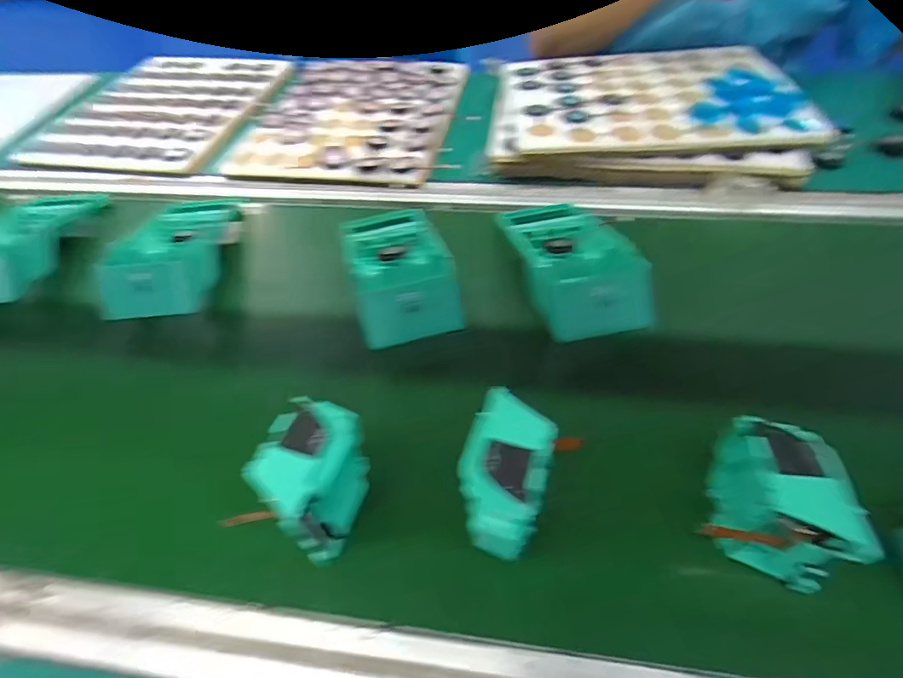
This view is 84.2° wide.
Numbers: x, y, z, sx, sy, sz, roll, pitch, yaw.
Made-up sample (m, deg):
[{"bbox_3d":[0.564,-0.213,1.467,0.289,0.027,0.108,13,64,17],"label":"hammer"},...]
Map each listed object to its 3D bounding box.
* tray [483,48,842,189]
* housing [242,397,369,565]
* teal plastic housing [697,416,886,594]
[{"bbox_3d":[0.225,-0.268,0.595,0.343,0.047,0.269,3,50,4],"label":"tray"},{"bbox_3d":[-0.086,0.087,0.311,0.046,0.074,0.079,11,51,11],"label":"housing"},{"bbox_3d":[0.182,0.097,0.288,0.045,0.088,0.075,3,50,4],"label":"teal plastic housing"}]

